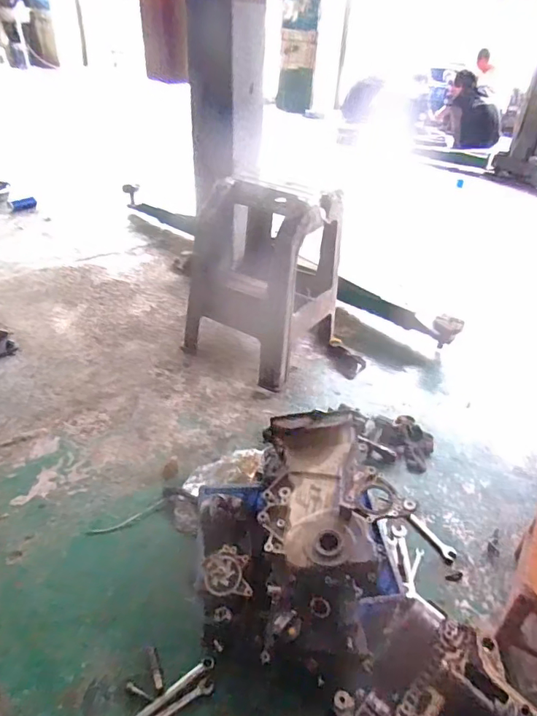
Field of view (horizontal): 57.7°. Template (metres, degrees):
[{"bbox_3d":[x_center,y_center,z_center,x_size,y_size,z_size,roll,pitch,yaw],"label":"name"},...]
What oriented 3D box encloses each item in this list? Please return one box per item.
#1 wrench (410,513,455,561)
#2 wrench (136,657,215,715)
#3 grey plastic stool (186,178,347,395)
[{"bbox_3d":[0.435,0.474,1.298,0.038,0.011,0.159,-20,44,-26],"label":"wrench"},{"bbox_3d":[-0.196,0.659,0.951,0.204,0.008,0.031,-28,44,-24],"label":"wrench"},{"bbox_3d":[-0.025,-0.296,1.771,0.476,0.610,0.435,22,41,24],"label":"grey plastic stool"}]

